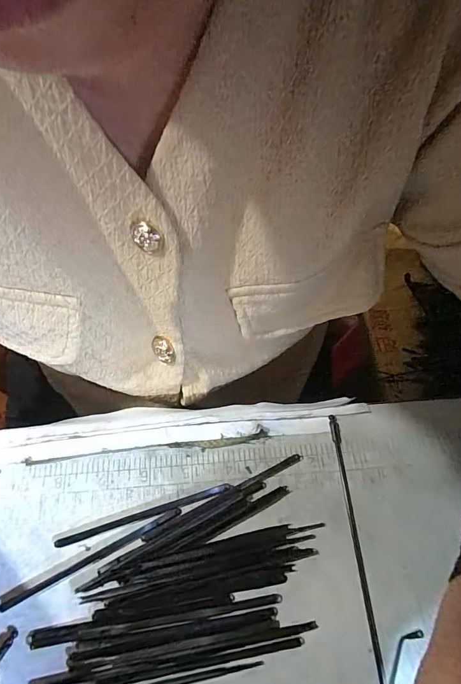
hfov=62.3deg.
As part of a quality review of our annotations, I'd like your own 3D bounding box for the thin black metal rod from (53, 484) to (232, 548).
[{"bbox_3d":[-0.049,0.099,0.218,0.099,0.004,0.005,-16,64,-7],"label":"thin black metal rod"}]

